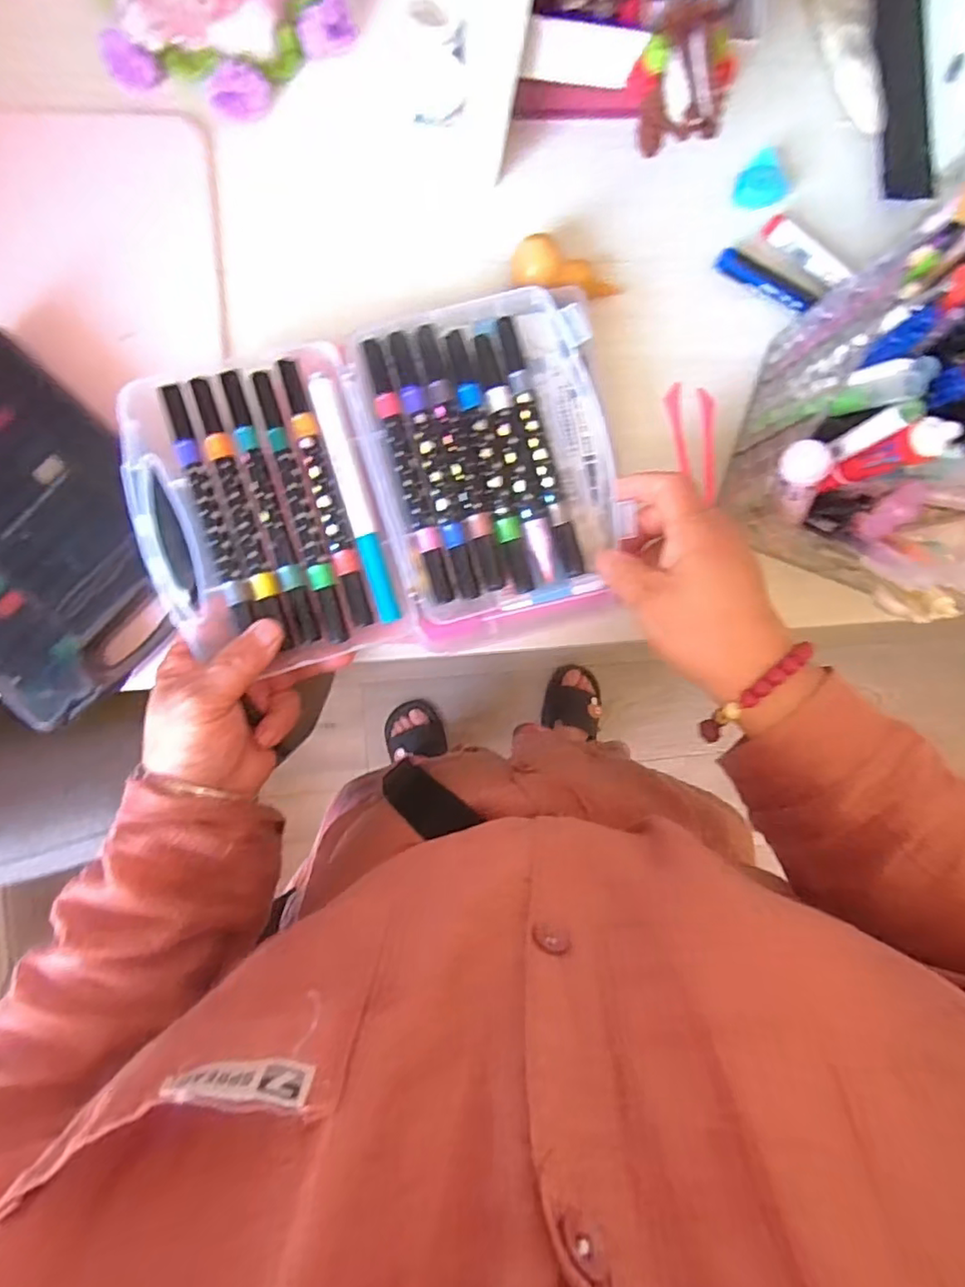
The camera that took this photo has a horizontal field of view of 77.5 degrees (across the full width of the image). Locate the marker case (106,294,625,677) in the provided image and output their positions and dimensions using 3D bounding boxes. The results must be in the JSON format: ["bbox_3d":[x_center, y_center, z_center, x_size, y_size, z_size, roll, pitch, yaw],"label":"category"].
[{"bbox_3d":[-0.053,-0.086,0.335,0.248,0.031,0.175,-13,93,-6],"label":"marker case"}]

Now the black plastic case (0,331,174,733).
[{"bbox_3d":[-0.241,-0.056,0.314,0.137,0.019,0.168,-45,96,-4],"label":"black plastic case"}]

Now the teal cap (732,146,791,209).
[{"bbox_3d":[0.175,-0.288,0.379,0.029,0.020,0.029,0,91,-7],"label":"teal cap"}]

